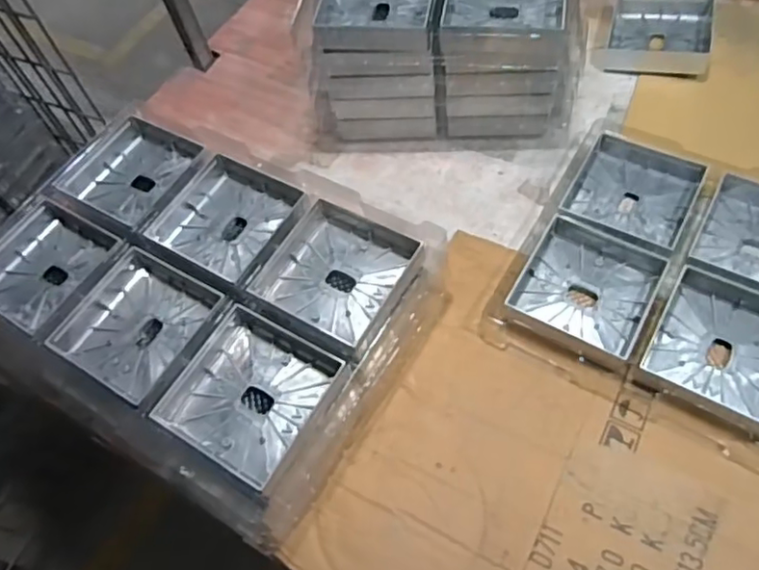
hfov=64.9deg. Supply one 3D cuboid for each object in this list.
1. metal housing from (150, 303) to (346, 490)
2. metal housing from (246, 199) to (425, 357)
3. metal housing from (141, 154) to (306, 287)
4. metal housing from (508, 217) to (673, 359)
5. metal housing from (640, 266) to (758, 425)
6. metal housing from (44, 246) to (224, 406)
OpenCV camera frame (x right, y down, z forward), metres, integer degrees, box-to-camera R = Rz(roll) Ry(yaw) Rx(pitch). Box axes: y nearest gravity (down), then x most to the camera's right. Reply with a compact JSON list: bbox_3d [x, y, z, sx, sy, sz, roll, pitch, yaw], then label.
[{"bbox_3d":[-0.119,0.103,0.565,0.135,0.039,0.137,27,66,21],"label":"metal housing"},{"bbox_3d":[-0.038,-0.013,0.615,0.145,0.037,0.140,25,66,20],"label":"metal housing"},{"bbox_3d":[-0.164,-0.076,0.667,0.154,0.037,0.137,23,65,19],"label":"metal housing"},{"bbox_3d":[0.230,0.001,0.665,0.135,0.034,0.144,24,65,20],"label":"metal housing"},{"bbox_3d":[0.355,0.061,0.607,0.138,0.051,0.139,25,67,19],"label":"metal housing"},{"bbox_3d":[-0.244,0.040,0.615,0.138,0.038,0.138,25,66,20],"label":"metal housing"}]

